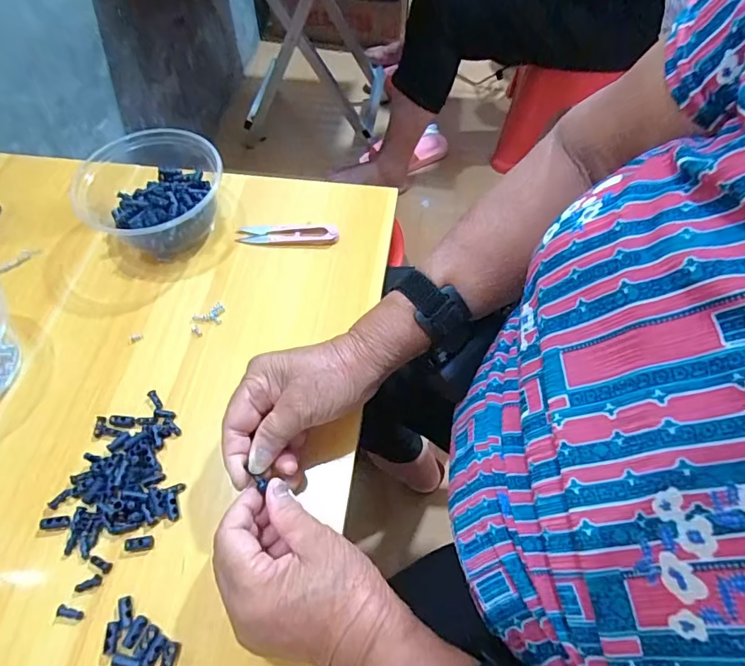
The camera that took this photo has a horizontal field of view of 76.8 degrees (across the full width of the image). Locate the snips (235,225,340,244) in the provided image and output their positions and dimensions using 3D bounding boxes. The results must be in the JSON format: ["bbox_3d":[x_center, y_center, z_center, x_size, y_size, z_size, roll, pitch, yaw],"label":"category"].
[{"bbox_3d":[-0.086,-0.102,0.477,0.103,0.010,0.022,2,62,1],"label":"snips"}]

